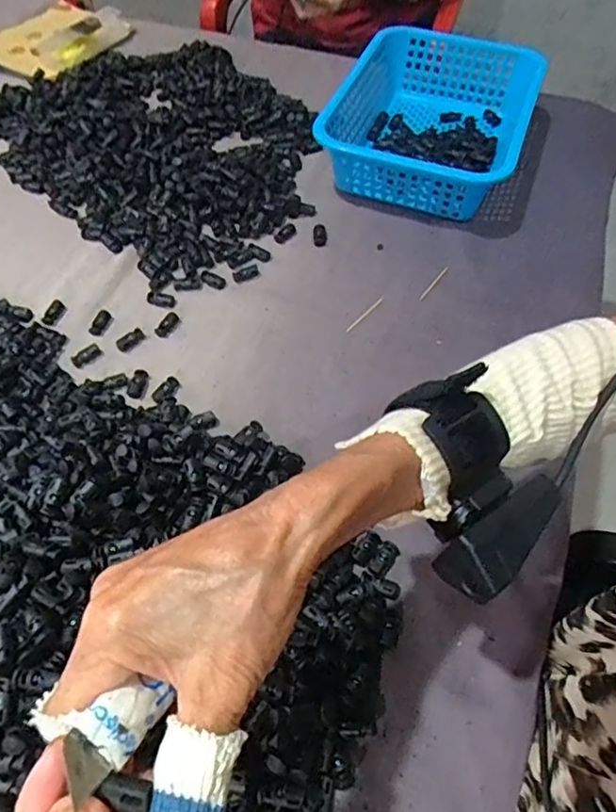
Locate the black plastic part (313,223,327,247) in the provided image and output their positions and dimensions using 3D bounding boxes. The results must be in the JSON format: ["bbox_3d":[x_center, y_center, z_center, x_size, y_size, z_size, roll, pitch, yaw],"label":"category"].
[{"bbox_3d":[0.013,-0.191,0.633,0.015,0.009,0.028,2,56,0],"label":"black plastic part"}]

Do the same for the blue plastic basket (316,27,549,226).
[{"bbox_3d":[0.148,-0.346,0.697,0.222,0.081,0.287,19,58,11],"label":"blue plastic basket"}]

